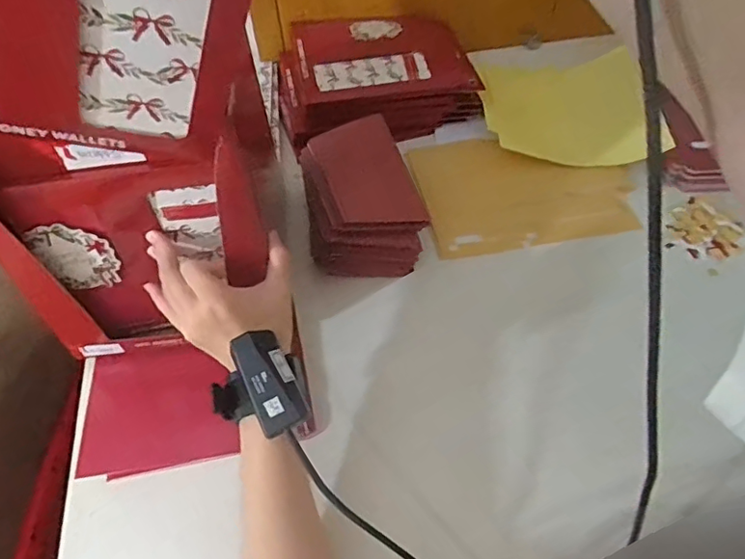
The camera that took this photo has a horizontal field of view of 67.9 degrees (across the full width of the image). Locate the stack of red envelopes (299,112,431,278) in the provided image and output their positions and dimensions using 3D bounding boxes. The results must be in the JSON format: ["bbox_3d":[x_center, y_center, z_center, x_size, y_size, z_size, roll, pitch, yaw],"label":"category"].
[{"bbox_3d":[-0.013,-0.095,0.614,0.118,0.079,0.189,-9,50,-4],"label":"stack of red envelopes"}]

